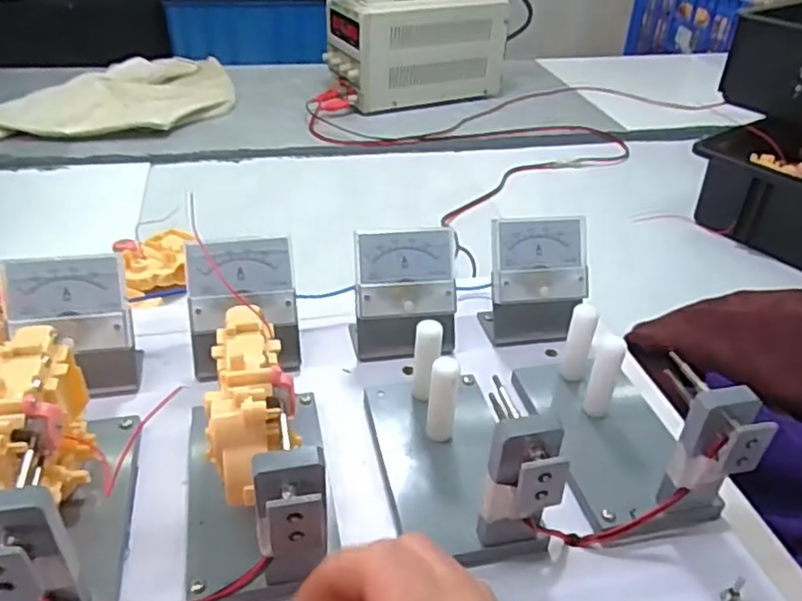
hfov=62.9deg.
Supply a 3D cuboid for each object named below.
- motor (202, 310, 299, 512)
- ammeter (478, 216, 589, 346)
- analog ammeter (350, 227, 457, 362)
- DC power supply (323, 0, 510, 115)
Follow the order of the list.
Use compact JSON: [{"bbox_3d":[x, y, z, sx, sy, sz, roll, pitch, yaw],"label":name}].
[{"bbox_3d":[-0.067,0.041,0.297,0.036,0.028,0.096,-4,36,-10],"label":"motor"},{"bbox_3d":[0.093,-0.012,0.441,0.066,0.075,0.045,-4,36,-11],"label":"ammeter"},{"bbox_3d":[0.003,-0.003,0.419,0.068,0.071,0.047,-3,36,-9],"label":"analog ammeter"},{"bbox_3d":[0.024,-0.401,1.035,0.271,0.158,0.119,-16,40,-25],"label":"DC power supply"}]

